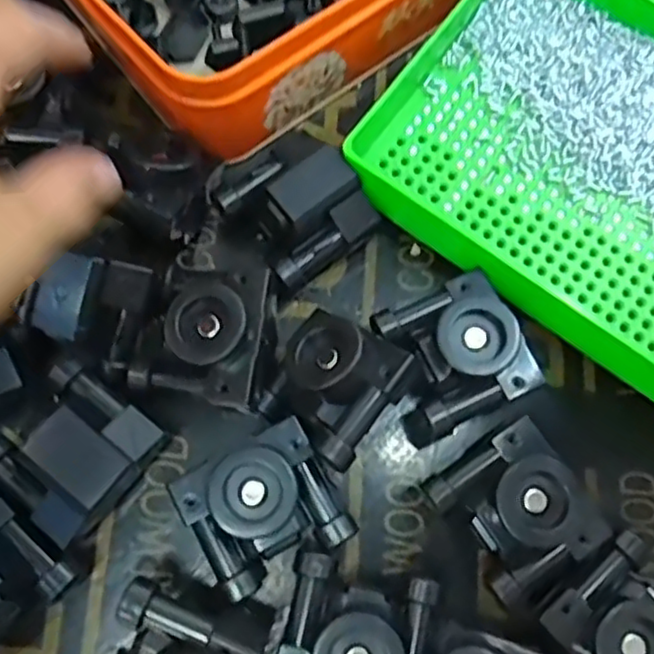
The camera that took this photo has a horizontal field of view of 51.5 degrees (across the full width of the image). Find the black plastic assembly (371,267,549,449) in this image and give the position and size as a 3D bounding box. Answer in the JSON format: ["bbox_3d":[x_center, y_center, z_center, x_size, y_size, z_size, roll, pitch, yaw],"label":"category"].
[{"bbox_3d":[0.049,0.010,0.271,0.057,0.027,0.052,-24,78,-9],"label":"black plastic assembly"}]

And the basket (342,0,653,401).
[{"bbox_3d":[0.143,-0.055,0.289,0.247,0.043,0.158,35,77,5],"label":"basket"}]

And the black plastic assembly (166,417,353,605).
[{"bbox_3d":[-0.024,0.068,0.257,0.052,0.038,0.048,-27,79,-10],"label":"black plastic assembly"}]

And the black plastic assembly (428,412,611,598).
[{"bbox_3d":[0.072,0.070,0.261,0.048,0.039,0.052,-33,80,-11],"label":"black plastic assembly"}]

